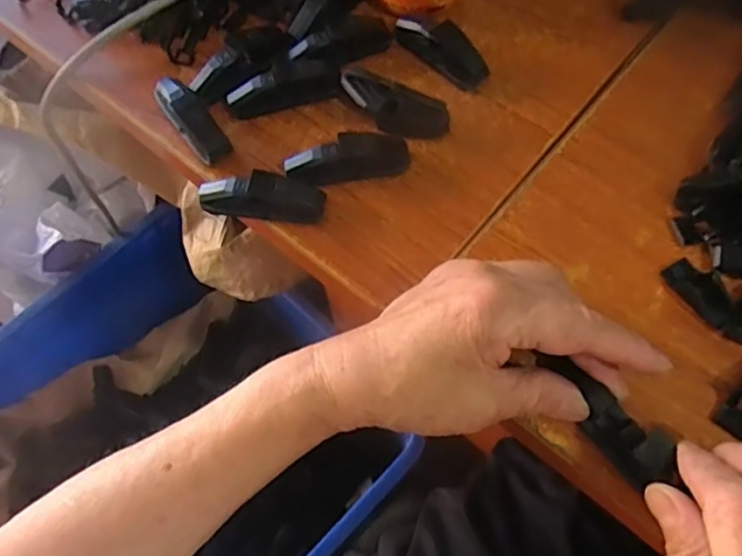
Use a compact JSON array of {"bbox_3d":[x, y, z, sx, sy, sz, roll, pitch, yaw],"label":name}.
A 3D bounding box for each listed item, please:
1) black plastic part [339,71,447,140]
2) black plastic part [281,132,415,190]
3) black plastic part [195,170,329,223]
[{"bbox_3d":[0.012,-0.107,0.384,0.073,0.021,0.025,26,70,18],"label":"black plastic part"},{"bbox_3d":[-0.014,-0.071,0.367,0.074,0.019,0.021,-14,64,0],"label":"black plastic part"},{"bbox_3d":[-0.064,-0.047,0.357,0.072,0.021,0.020,5,65,9],"label":"black plastic part"}]

